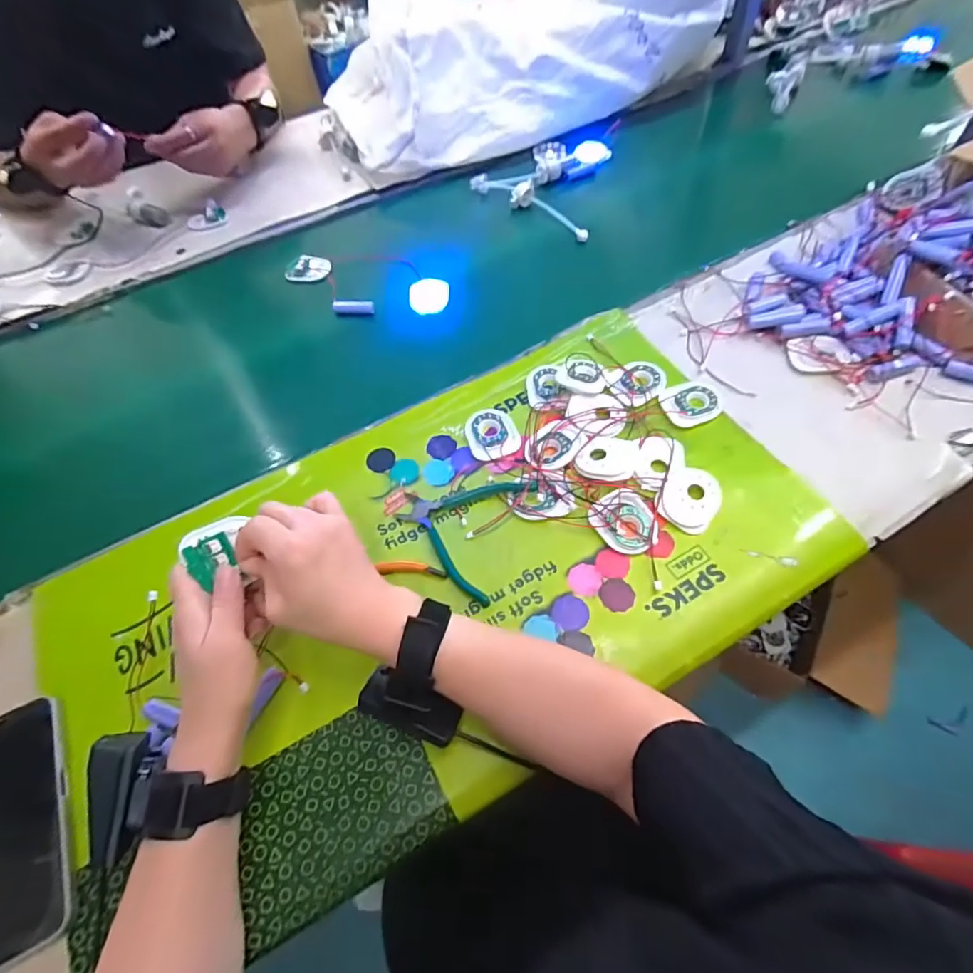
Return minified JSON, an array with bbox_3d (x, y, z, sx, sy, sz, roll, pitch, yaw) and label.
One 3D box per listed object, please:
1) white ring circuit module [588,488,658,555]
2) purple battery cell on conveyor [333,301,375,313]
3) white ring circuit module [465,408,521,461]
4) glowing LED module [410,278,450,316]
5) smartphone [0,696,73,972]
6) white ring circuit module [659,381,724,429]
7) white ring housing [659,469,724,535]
[{"bbox_3d":[0.120,0.031,0.444,0.048,0.017,0.054,-33,63,-14],"label":"white ring circuit module"},{"bbox_3d":[-0.162,-0.219,0.636,0.047,0.016,0.011,-2,60,3],"label":"purple battery cell on conveyor"},{"bbox_3d":[0.005,-0.051,0.507,0.047,0.010,0.061,-15,60,-5],"label":"white ring circuit module"},{"bbox_3d":[-0.071,-0.236,0.648,0.048,0.020,0.039,-7,60,0],"label":"glowing LED module"},{"bbox_3d":[-0.332,0.235,0.362,0.078,0.011,0.161,-27,62,-11],"label":"smartphone"},{"bbox_3d":[0.206,-0.082,0.514,0.062,0.007,0.053,-15,60,-5],"label":"white ring circuit module"},{"bbox_3d":[0.176,0.011,0.450,0.046,0.016,0.054,31,67,20],"label":"white ring housing"}]

